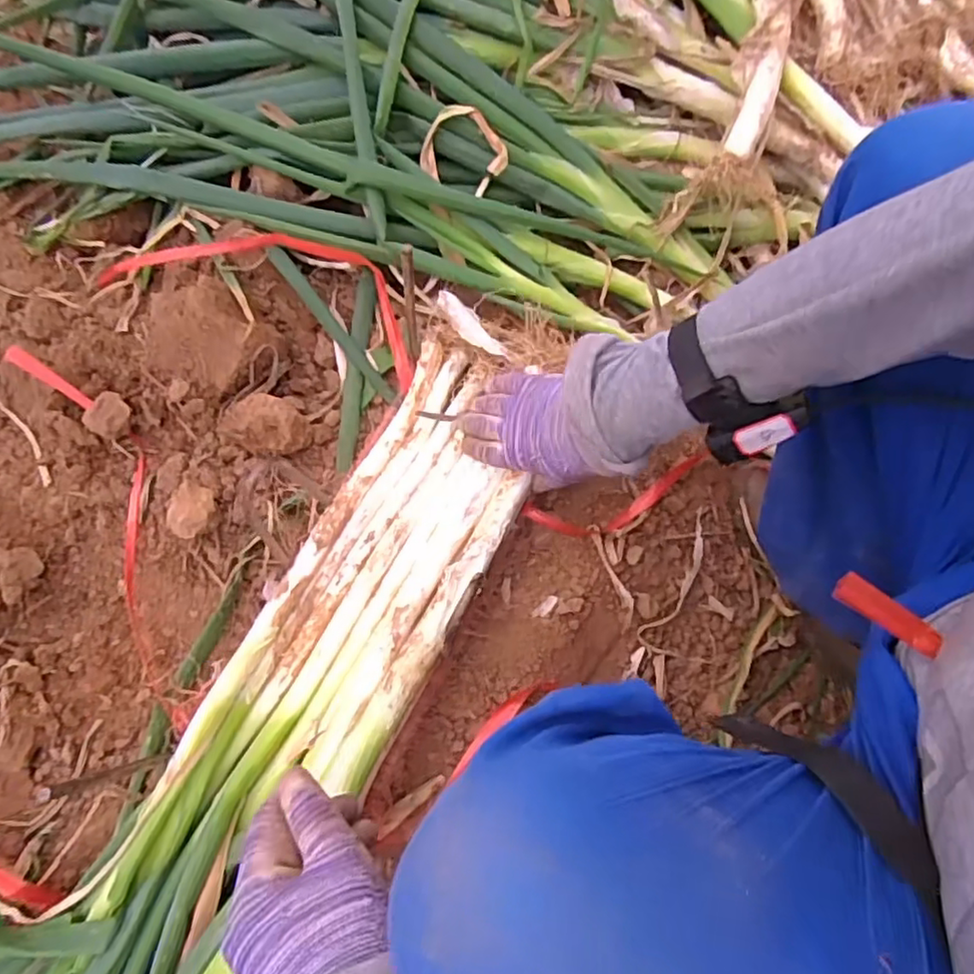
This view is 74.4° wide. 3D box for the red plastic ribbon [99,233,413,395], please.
[{"bbox_3d":[-0.223,-0.214,0.667,0.341,0.038,0.113,20,74,4],"label":"red plastic ribbon"}]

